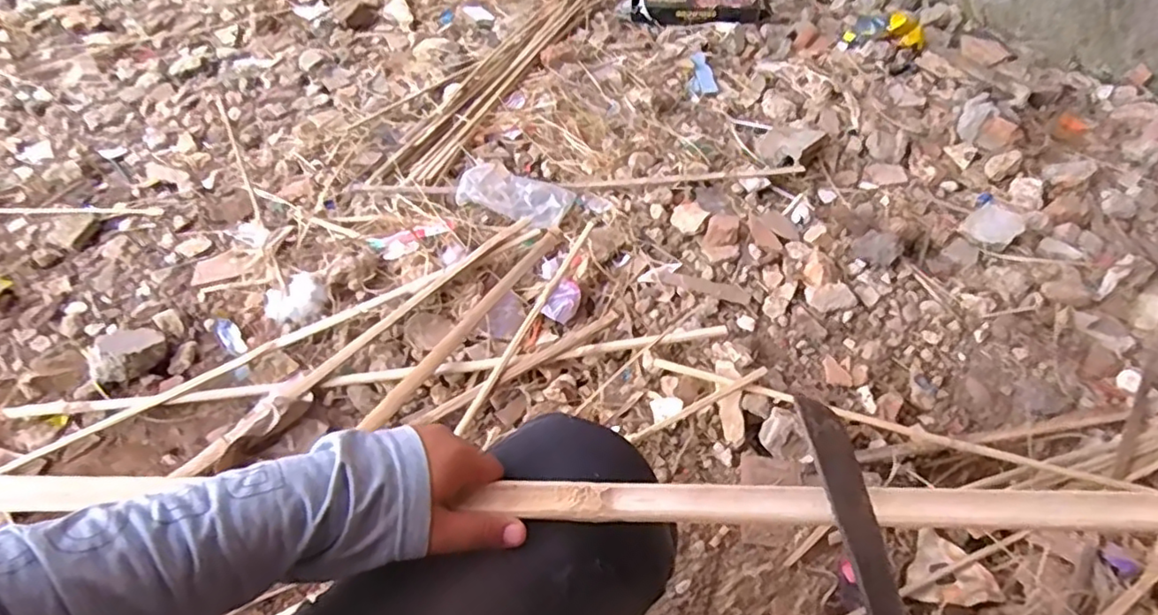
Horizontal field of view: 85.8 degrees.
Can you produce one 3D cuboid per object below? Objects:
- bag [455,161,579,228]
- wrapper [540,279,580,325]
[{"bbox_3d":[-0.116,-0.215,1.166,0.196,0.055,0.129,20,53,12],"label":"bag"},{"bbox_3d":[-0.026,-0.006,1.011,0.039,0.047,0.071,24,54,15],"label":"wrapper"}]

